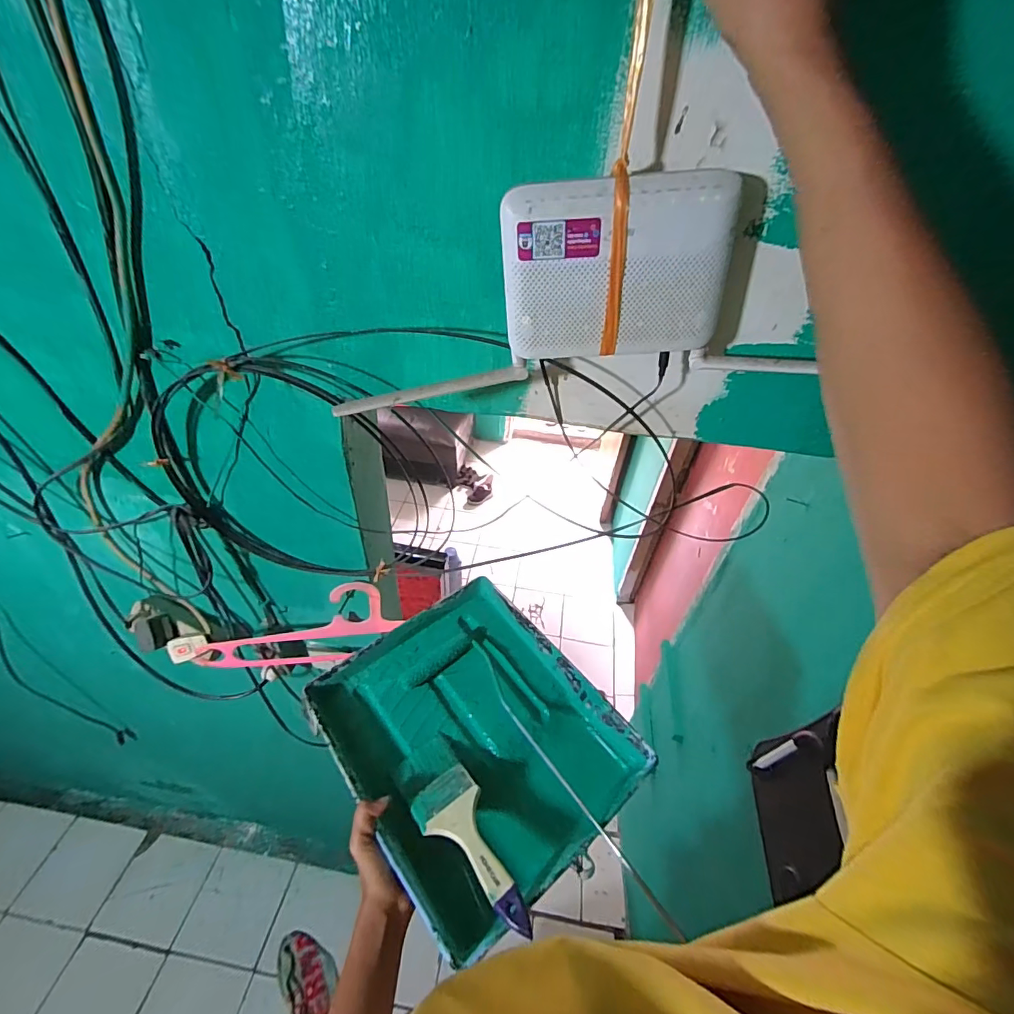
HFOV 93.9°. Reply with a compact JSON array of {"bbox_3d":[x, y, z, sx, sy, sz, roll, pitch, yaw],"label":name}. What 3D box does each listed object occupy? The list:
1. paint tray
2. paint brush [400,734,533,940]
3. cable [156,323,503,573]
[{"bbox_3d":[-0.040,0.277,0.590,0.287,0.060,0.343,-27,52,-32],"label":"paint tray"},{"bbox_3d":[-0.047,0.334,0.495,0.066,0.016,0.207,-22,37,-28],"label":"paint brush"},{"bbox_3d":[-0.232,-0.038,0.577,0.401,0.387,0.056,10,42,3],"label":"cable"}]

